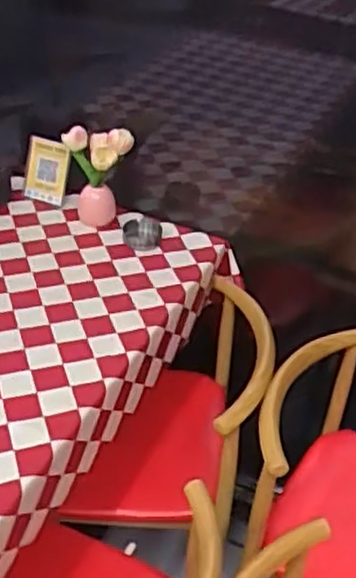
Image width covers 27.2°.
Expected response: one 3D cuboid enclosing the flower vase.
[{"bbox_3d":[-0.157,-0.215,1.426,0.122,0.205,0.112,-5,38,-13],"label":"flower vase"}]

